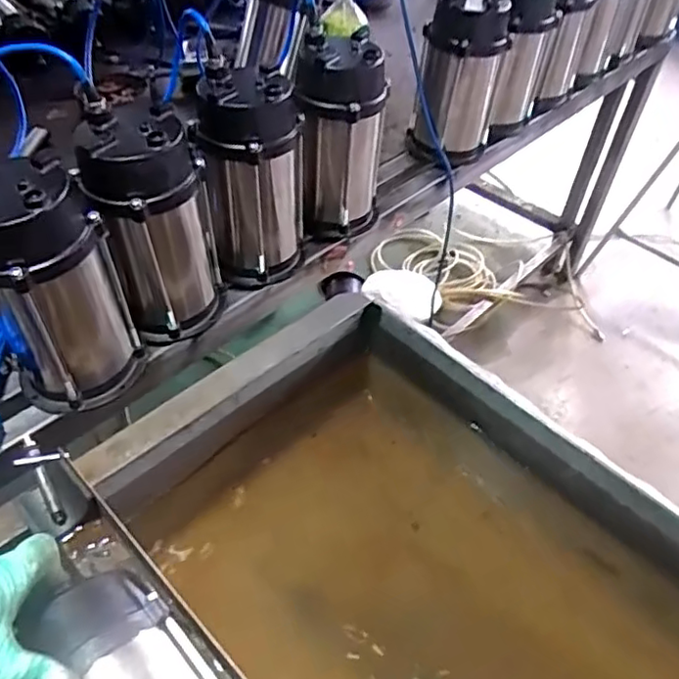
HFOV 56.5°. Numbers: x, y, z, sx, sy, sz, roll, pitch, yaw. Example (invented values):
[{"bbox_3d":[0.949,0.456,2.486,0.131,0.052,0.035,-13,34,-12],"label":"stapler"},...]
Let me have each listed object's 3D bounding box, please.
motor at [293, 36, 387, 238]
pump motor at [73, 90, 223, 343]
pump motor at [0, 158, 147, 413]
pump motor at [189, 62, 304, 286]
[{"bbox_3d":[0.004,-0.265,0.880,0.116,0.261,0.111,0,46,-3],"label":"motor"},{"bbox_3d":[-0.210,-0.126,0.733,0.129,0.259,0.112,-15,49,-16],"label":"pump motor"},{"bbox_3d":[-0.297,-0.045,0.652,0.134,0.256,0.110,-23,52,-23],"label":"pump motor"},{"bbox_3d":[-0.107,-0.198,0.804,0.122,0.247,0.111,-7,47,-9],"label":"pump motor"}]

